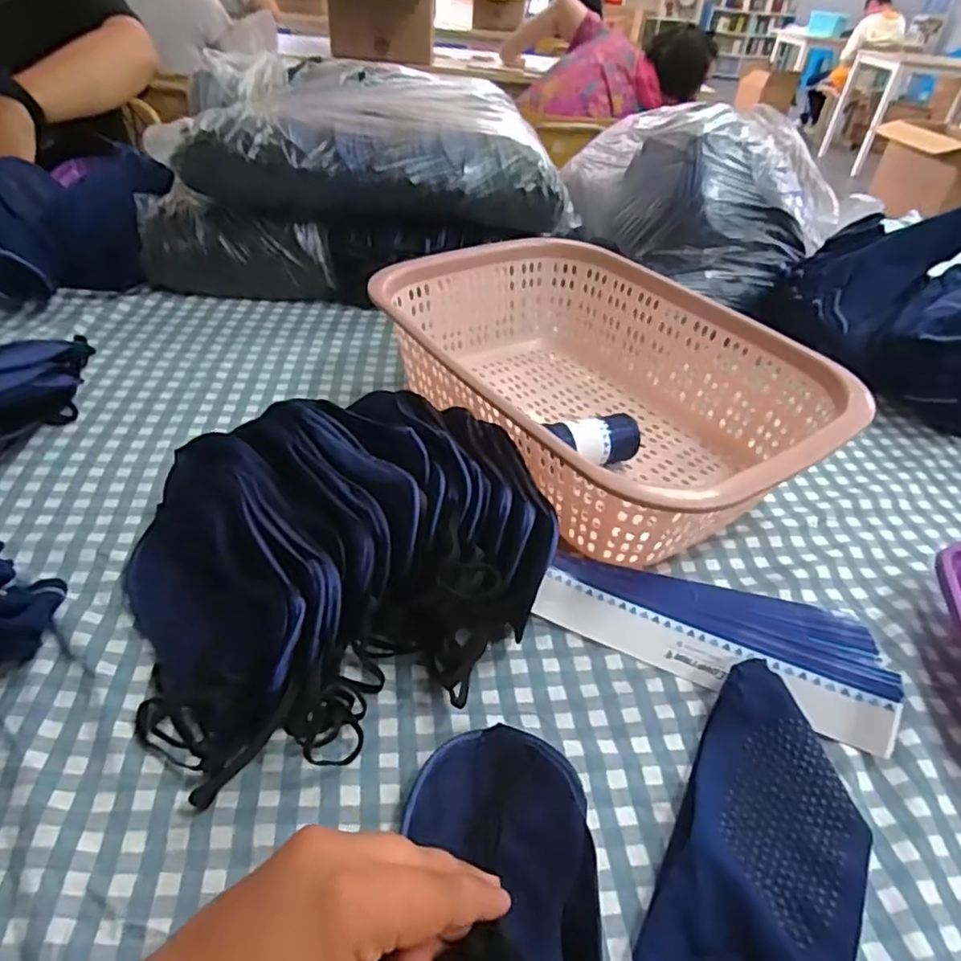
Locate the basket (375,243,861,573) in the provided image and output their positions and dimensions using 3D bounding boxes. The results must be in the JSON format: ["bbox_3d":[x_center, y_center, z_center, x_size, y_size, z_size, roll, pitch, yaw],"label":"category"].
[{"bbox_3d":[0.093,-0.080,0.530,0.263,0.109,0.351,-23,48,-29],"label":"basket"}]

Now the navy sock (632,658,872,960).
[{"bbox_3d":[0.137,0.177,0.297,0.085,0.026,0.190,21,40,18],"label":"navy sock"}]

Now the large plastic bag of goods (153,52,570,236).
[{"bbox_3d":[-0.115,-0.421,0.762,0.437,0.106,0.324,1,41,-5],"label":"large plastic bag of goods"}]

